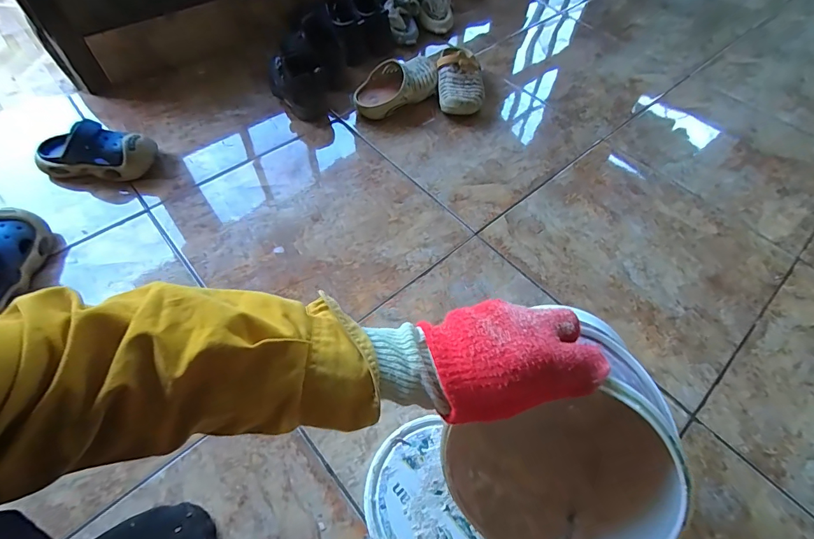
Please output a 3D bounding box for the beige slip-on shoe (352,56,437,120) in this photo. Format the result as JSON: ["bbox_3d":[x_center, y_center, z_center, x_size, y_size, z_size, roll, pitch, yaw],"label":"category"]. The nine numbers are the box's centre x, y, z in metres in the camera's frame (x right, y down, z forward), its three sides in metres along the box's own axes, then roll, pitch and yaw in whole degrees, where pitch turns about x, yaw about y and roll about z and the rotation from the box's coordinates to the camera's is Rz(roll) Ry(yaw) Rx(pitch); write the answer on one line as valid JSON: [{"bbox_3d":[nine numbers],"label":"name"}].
[{"bbox_3d":[-0.023,-0.392,0.844,0.204,0.063,0.098,-28,63,-19],"label":"beige slip-on shoe"}]

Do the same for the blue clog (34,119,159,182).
[{"bbox_3d":[-0.547,-0.208,0.690,0.193,0.077,0.078,3,57,-1],"label":"blue clog"}]

